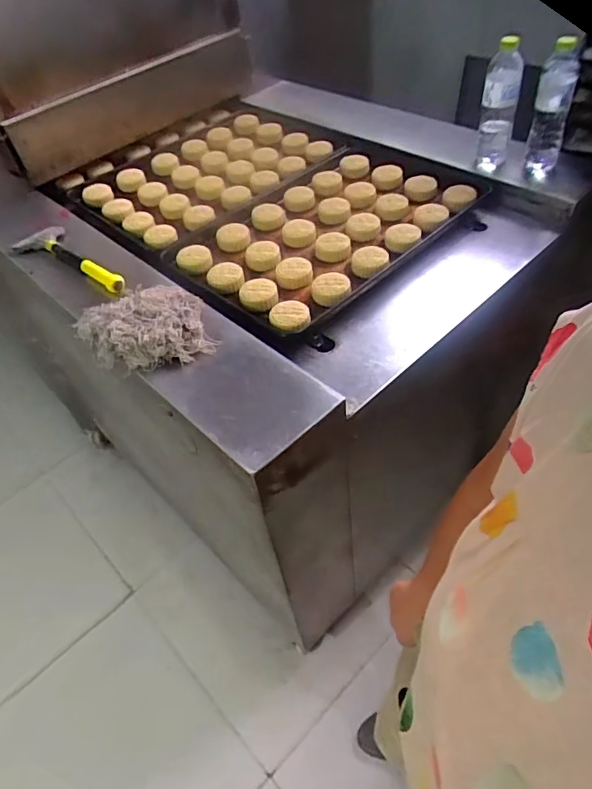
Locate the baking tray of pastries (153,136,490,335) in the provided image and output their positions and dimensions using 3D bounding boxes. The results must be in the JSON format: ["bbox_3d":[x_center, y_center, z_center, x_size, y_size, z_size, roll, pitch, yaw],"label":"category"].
[{"bbox_3d":[0.056,-0.361,1.092,0.424,0.049,0.615,33,61,31],"label":"baking tray of pastries"}]

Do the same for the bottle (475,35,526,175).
[{"bbox_3d":[0.422,-0.595,1.081,0.069,0.235,0.067,11,52,15],"label":"bottle"}]

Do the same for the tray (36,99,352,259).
[{"bbox_3d":[-0.232,-0.570,1.300,0.463,0.059,0.639,32,61,31],"label":"tray"}]

